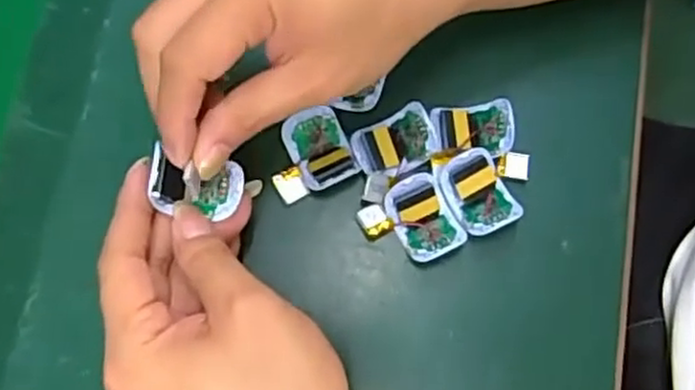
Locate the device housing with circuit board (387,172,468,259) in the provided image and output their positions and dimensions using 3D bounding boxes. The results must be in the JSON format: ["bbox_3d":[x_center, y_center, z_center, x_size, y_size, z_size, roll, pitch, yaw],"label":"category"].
[{"bbox_3d":[0.038,0.011,0.371,0.029,0.009,0.043,-27,77,-7],"label":"device housing with circuit board"}]

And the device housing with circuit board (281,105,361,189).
[{"bbox_3d":[-0.015,-0.026,0.384,0.029,0.009,0.045,-23,77,-7],"label":"device housing with circuit board"}]

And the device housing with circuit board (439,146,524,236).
[{"bbox_3d":[0.067,-0.002,0.377,0.032,0.011,0.043,-23,77,-6],"label":"device housing with circuit board"}]

